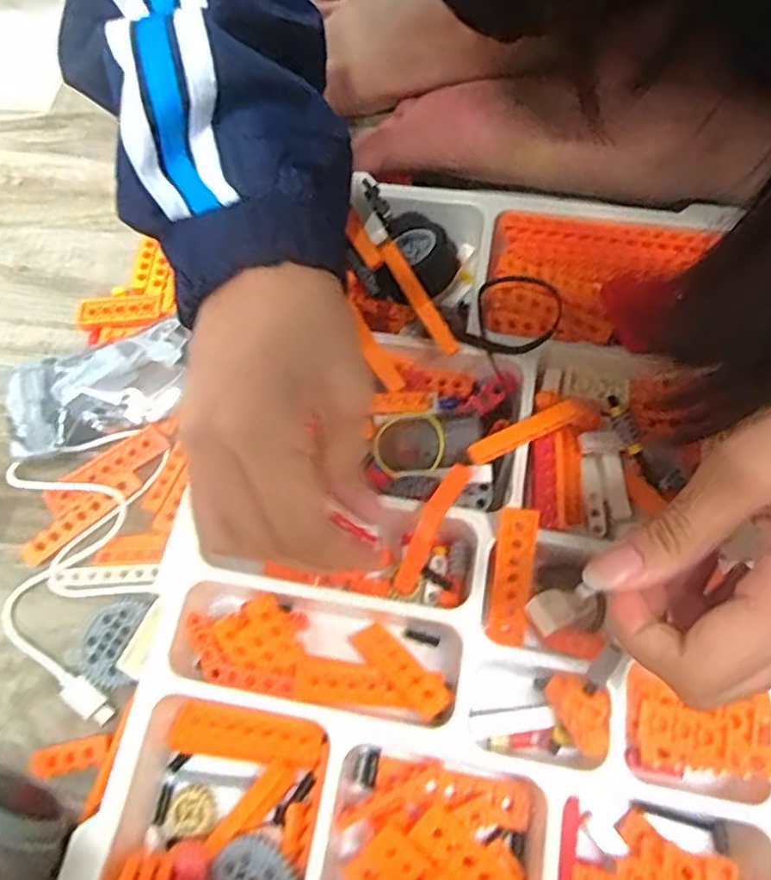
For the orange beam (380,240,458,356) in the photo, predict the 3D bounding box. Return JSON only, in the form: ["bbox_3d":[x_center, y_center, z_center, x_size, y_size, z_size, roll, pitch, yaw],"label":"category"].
[{"bbox_3d":[0.016,-0.069,0.316,0.008,0.006,0.062,-31,88,-12],"label":"orange beam"}]

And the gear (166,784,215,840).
[{"bbox_3d":[-0.083,0.158,0.275,0.020,0.005,0.018,-16,67,-3],"label":"gear"}]

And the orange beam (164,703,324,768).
[{"bbox_3d":[-0.060,0.128,0.282,0.065,0.010,0.018,6,67,6],"label":"orange beam"}]

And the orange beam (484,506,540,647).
[{"bbox_3d":[0.055,0.062,0.286,0.016,0.066,0.008,6,19,6],"label":"orange beam"}]

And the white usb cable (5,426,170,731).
[{"bbox_3d":[-0.147,0.060,0.313,0.082,0.019,0.138,-12,67,-1],"label":"white usb cable"}]

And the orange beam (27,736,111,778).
[{"bbox_3d":[-0.139,0.139,0.284,0.036,0.005,0.012,-12,67,-1],"label":"orange beam"}]

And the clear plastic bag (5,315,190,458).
[{"bbox_3d":[-0.156,-0.028,0.352,0.099,0.019,0.061,-17,67,-3],"label":"clear plastic bag"}]

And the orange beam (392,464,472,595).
[{"bbox_3d":[0.019,0.040,0.291,0.010,0.017,0.062,27,91,15],"label":"orange beam"}]

